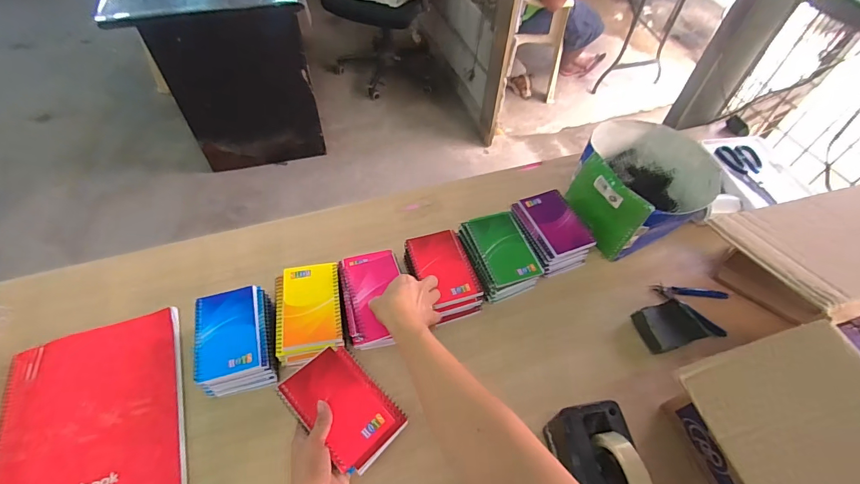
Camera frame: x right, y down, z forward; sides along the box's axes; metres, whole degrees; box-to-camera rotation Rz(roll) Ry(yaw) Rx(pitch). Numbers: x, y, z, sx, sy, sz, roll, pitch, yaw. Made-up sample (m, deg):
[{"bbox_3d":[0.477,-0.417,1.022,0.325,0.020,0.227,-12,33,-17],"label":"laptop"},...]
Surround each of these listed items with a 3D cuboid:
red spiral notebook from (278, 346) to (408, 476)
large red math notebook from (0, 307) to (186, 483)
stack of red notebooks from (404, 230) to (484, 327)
[{"bbox_3d":[-0.110,0.205,0.505,0.144,0.018,0.093,41,60,19],"label":"red spiral notebook"},{"bbox_3d":[-0.439,0.231,0.520,0.210,0.015,0.264,-15,58,-16],"label":"large red math notebook"},{"bbox_3d":[0.019,0.058,0.676,0.099,0.061,0.142,-16,55,-14],"label":"stack of red notebooks"}]

